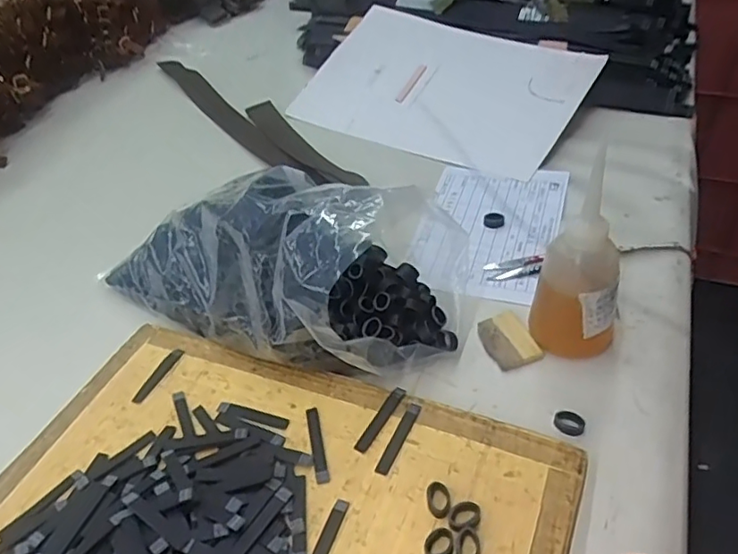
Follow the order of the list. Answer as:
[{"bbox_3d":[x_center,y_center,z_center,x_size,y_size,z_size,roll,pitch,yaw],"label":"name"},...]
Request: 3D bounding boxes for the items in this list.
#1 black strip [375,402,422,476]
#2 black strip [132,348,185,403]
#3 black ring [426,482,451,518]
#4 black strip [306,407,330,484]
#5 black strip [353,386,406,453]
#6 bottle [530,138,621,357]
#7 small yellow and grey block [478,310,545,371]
[{"bbox_3d":[0.021,0.114,0.419,0.009,0.004,0.058,17,47,23],"label":"black strip"},{"bbox_3d":[-0.173,0.080,0.483,0.011,0.005,0.057,17,47,23],"label":"black strip"},{"bbox_3d":[0.045,0.144,0.379,0.016,0.007,0.023,-11,43,-5],"label":"black ring"},{"bbox_3d":[-0.037,0.119,0.421,0.009,0.004,0.060,-12,43,-6],"label":"black strip"},{"bbox_3d":[0.008,0.104,0.431,0.010,0.005,0.057,22,49,28],"label":"black strip"},{"bbox_3d":[0.162,-0.002,0.442,0.060,0.153,0.058,17,47,23],"label":"bottle"},{"bbox_3d":[0.116,0.052,0.490,0.037,0.009,0.055,-15,43,-10],"label":"small yellow and grey block"}]

